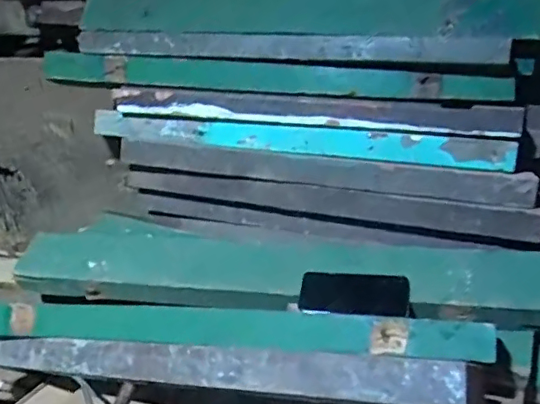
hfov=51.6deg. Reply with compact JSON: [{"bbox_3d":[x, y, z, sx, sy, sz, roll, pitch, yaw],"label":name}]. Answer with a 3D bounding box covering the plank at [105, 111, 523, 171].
[{"bbox_3d":[0.032,-0.119,1.033,0.785,0.074,0.045,3,24,15],"label":"plank"}]

